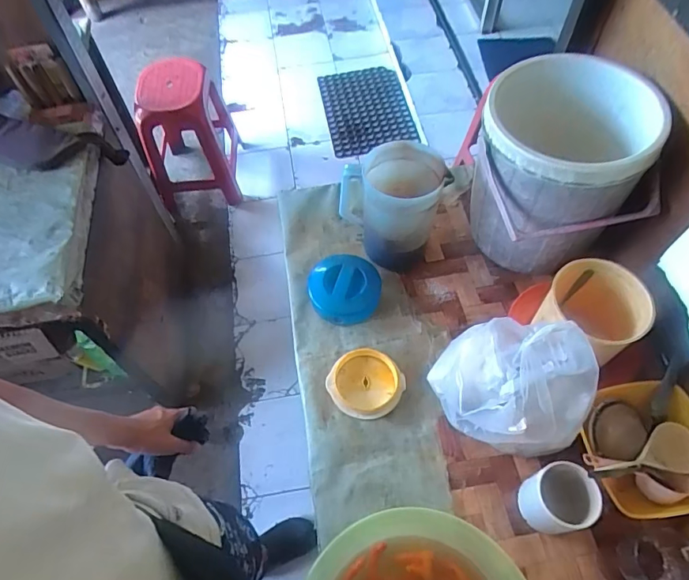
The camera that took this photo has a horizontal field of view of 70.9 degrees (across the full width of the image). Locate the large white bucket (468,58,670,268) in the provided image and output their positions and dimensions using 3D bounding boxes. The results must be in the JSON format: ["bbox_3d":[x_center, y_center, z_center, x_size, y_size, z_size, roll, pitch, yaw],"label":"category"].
[{"bbox_3d":[0.352,-0.185,0.807,0.263,0.295,0.226,11,60,8],"label":"large white bucket"}]

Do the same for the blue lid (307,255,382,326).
[{"bbox_3d":[-0.001,-0.001,0.885,0.129,0.054,0.125,-1,59,1],"label":"blue lid"}]

